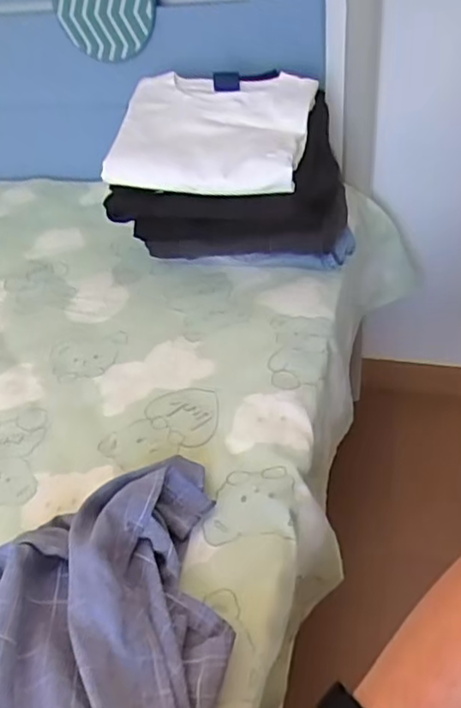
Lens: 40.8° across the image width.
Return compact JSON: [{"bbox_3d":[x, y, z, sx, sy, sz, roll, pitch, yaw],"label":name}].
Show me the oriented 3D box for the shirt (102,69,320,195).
[{"bbox_3d":[-0.024,-0.323,0.887,0.259,0.090,0.224,5,42,14],"label":"shirt"}]

